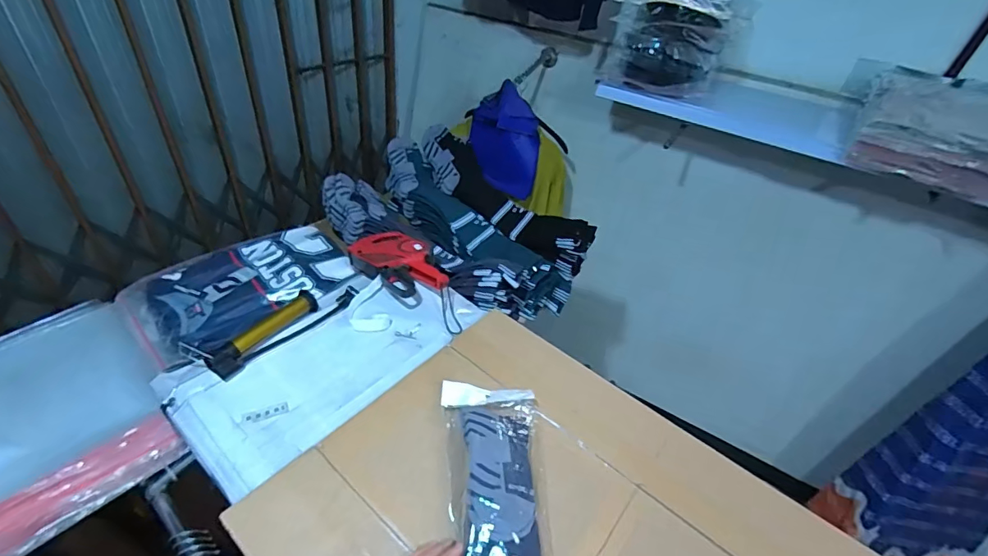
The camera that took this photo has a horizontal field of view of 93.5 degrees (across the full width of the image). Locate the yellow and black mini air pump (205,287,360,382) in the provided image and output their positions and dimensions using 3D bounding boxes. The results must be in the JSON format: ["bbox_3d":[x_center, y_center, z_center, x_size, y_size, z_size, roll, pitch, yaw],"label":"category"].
[{"bbox_3d":[-0.345,0.074,0.772,0.064,0.030,0.250,30,45,25],"label":"yellow and black mini air pump"}]

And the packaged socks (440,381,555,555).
[{"bbox_3d":[0.003,0.263,0.580,0.136,0.041,0.312,4,42,-5],"label":"packaged socks"}]

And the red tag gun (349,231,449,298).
[{"bbox_3d":[-0.177,-0.027,0.908,0.217,0.049,0.118,32,45,26],"label":"red tag gun"}]

